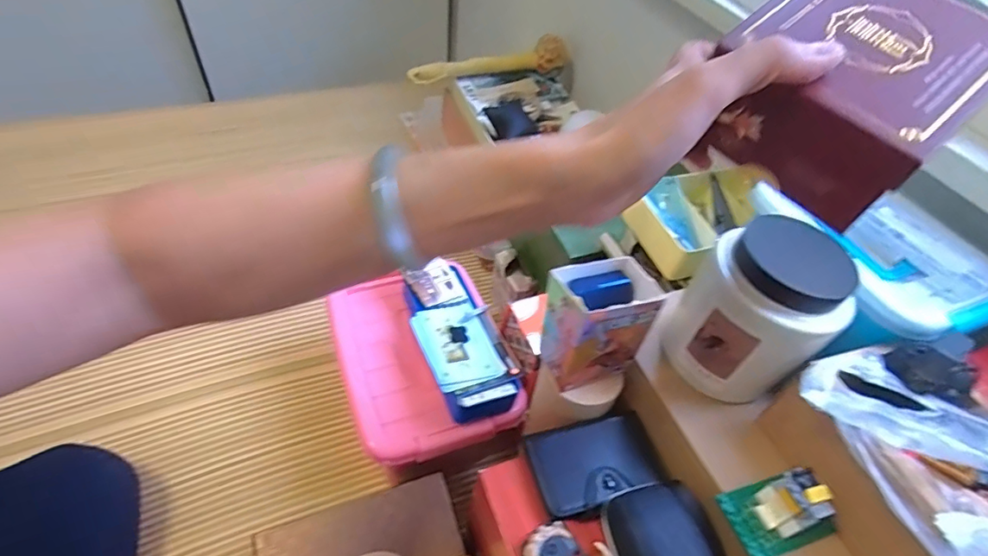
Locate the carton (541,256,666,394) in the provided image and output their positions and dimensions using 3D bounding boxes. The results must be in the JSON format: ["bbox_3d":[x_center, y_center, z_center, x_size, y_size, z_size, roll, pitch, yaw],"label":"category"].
[{"bbox_3d":[0.087,0.037,0.444,0.082,0.103,0.057,-10,50,-16],"label":"carton"}]

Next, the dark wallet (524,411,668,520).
[{"bbox_3d":[0.090,0.159,0.449,0.113,0.017,0.067,-12,51,-17],"label":"dark wallet"}]

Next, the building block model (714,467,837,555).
[{"bbox_3d":[0.206,0.162,0.366,0.072,0.052,0.047,-11,50,-16],"label":"building block model"}]

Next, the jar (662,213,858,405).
[{"bbox_3d":[0.212,0.028,0.428,0.102,0.125,0.098,4,48,-4],"label":"jar"}]

